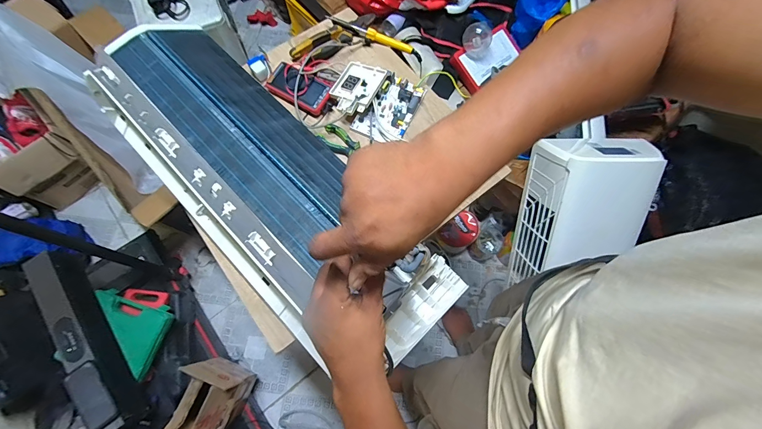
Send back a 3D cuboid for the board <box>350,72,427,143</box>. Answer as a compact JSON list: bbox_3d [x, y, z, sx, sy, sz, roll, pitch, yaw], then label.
[{"bbox_3d":[0.022,-0.246,0.766,0.110,0.025,0.171,27,73,9],"label":"board"}]

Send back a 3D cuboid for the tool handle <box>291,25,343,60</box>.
[{"bbox_3d":[-0.159,-0.425,0.820,0.142,0.028,0.033,-40,76,-13],"label":"tool handle"}]

